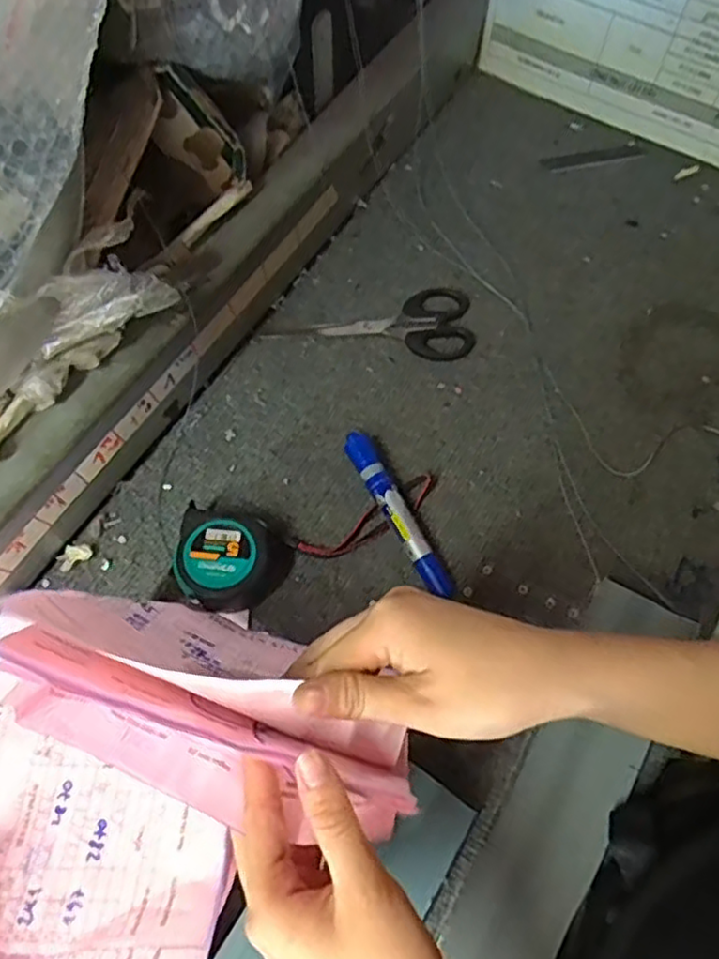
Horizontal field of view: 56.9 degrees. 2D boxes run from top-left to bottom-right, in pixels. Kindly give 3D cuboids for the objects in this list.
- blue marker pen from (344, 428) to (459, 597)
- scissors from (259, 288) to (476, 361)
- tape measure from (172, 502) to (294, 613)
[{"bbox_3d":[0.027,0.024,0.476,0.019,0.020,0.132,-27,69,-12],"label":"blue marker pen"},{"bbox_3d":[0.010,-0.134,0.554,0.167,0.009,0.065,3,66,1],"label":"scissors"},{"bbox_3d":[-0.091,0.051,0.450,0.071,0.043,0.070,0,66,-1],"label":"tape measure"}]

